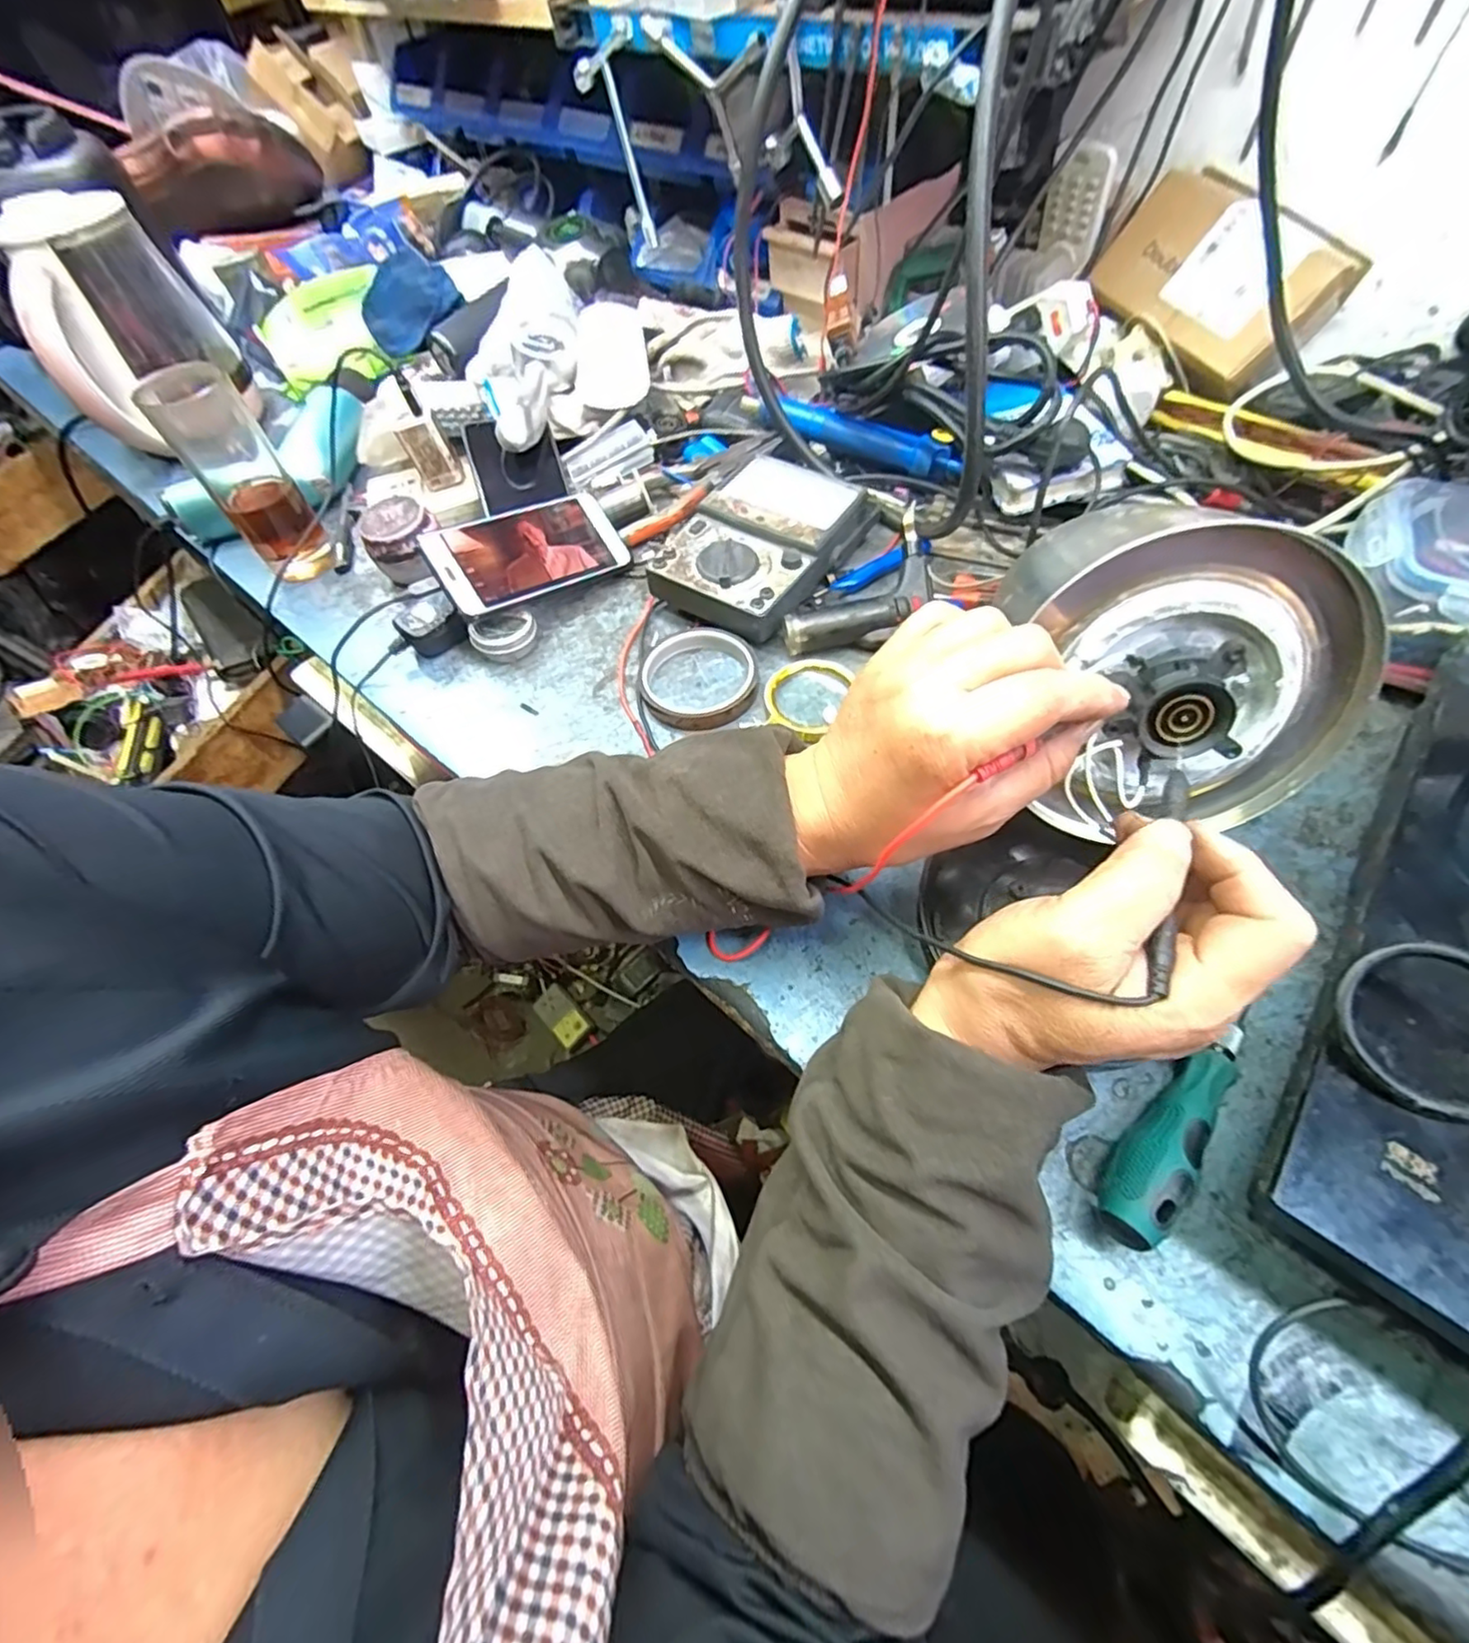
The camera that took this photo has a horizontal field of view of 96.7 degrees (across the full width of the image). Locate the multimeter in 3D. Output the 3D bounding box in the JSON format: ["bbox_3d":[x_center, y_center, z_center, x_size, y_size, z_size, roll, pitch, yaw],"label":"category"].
[{"bbox_3d":[0.024,-0.225,0.533,0.116,0.045,0.184,31,65,21],"label":"multimeter"}]

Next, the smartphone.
[{"bbox_3d":[-0.165,-0.218,0.530,0.153,0.015,0.076,-33,90,-28],"label":"smartphone"}]

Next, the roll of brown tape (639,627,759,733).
[{"bbox_3d":[-0.026,-0.105,0.485,0.086,0.016,0.090,-2,58,3],"label":"roll of brown tape"}]

